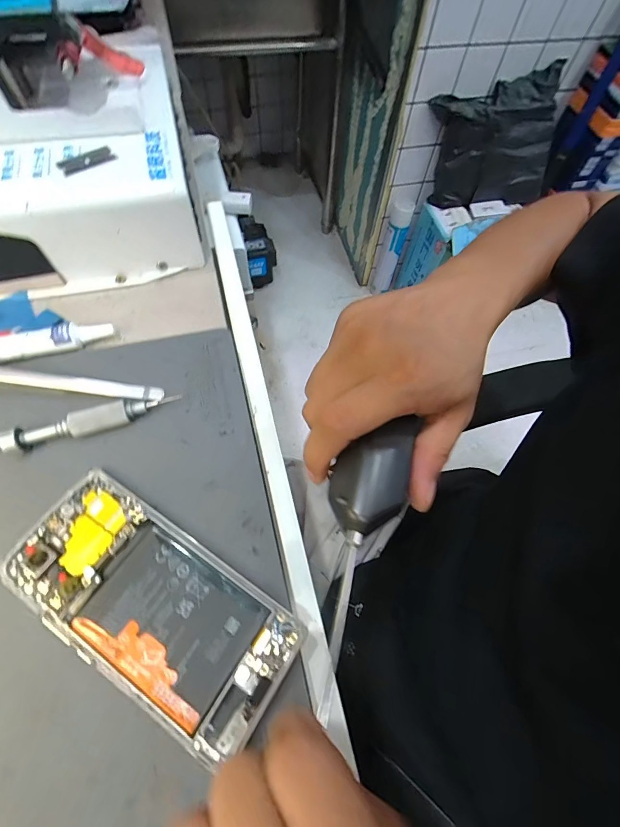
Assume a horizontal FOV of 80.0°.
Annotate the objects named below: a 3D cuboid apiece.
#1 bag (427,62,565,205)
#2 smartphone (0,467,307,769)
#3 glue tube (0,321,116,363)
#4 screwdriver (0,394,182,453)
[{"bbox_3d":[0.464,-0.672,0.939,0.330,0.263,0.099,-11,65,-8],"label":"bag"},{"bbox_3d":[-0.085,0.100,0.199,0.157,0.006,0.071,31,66,12],"label":"smartphone"},{"bbox_3d":[-0.194,-0.049,0.262,0.100,0.014,0.019,-19,66,-12],"label":"glue tube"},{"bbox_3d":[-0.137,0.005,0.237,0.102,0.016,0.015,-15,65,-10],"label":"screwdriver"}]

